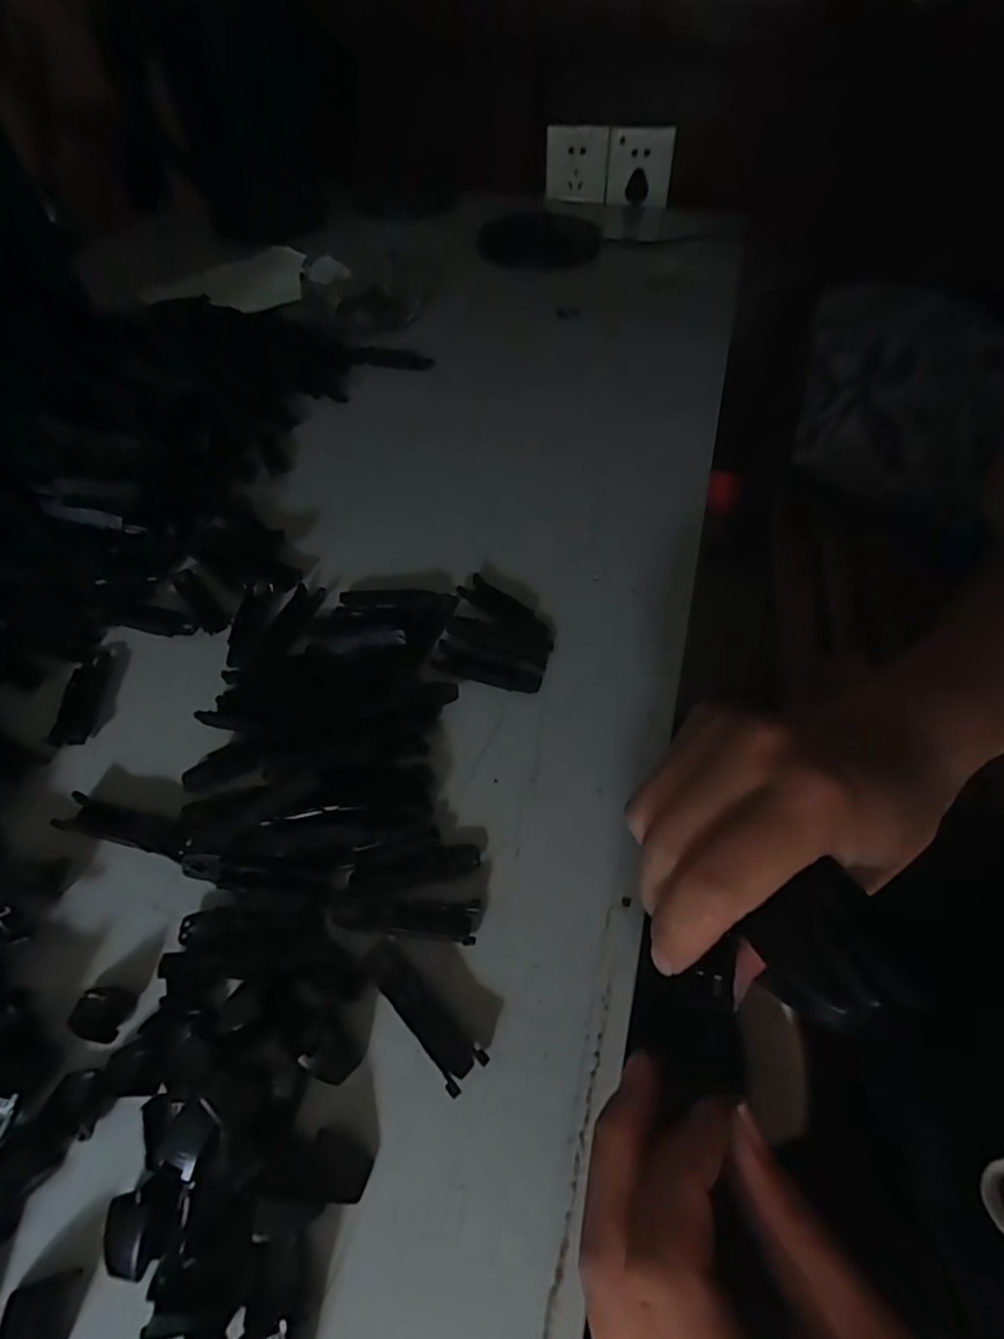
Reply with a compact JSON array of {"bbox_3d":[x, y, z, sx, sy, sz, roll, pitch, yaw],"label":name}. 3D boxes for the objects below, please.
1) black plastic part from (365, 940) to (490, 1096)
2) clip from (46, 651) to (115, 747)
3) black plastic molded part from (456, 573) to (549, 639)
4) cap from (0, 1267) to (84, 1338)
[{"bbox_3d":[-0.034,0.140,0.252,0.016,0.009,0.064,-36,62,-25],"label":"black plastic part"},{"bbox_3d":[-0.236,0.013,0.346,0.018,0.007,0.065,-6,53,-6],"label":"clip"},{"bbox_3d":[0.002,-0.039,0.383,0.066,0.005,0.021,35,60,23],"label":"black plastic molded part"},{"bbox_3d":[-0.152,0.210,0.199,0.023,0.007,0.018,-4,53,-5],"label":"cap"}]

